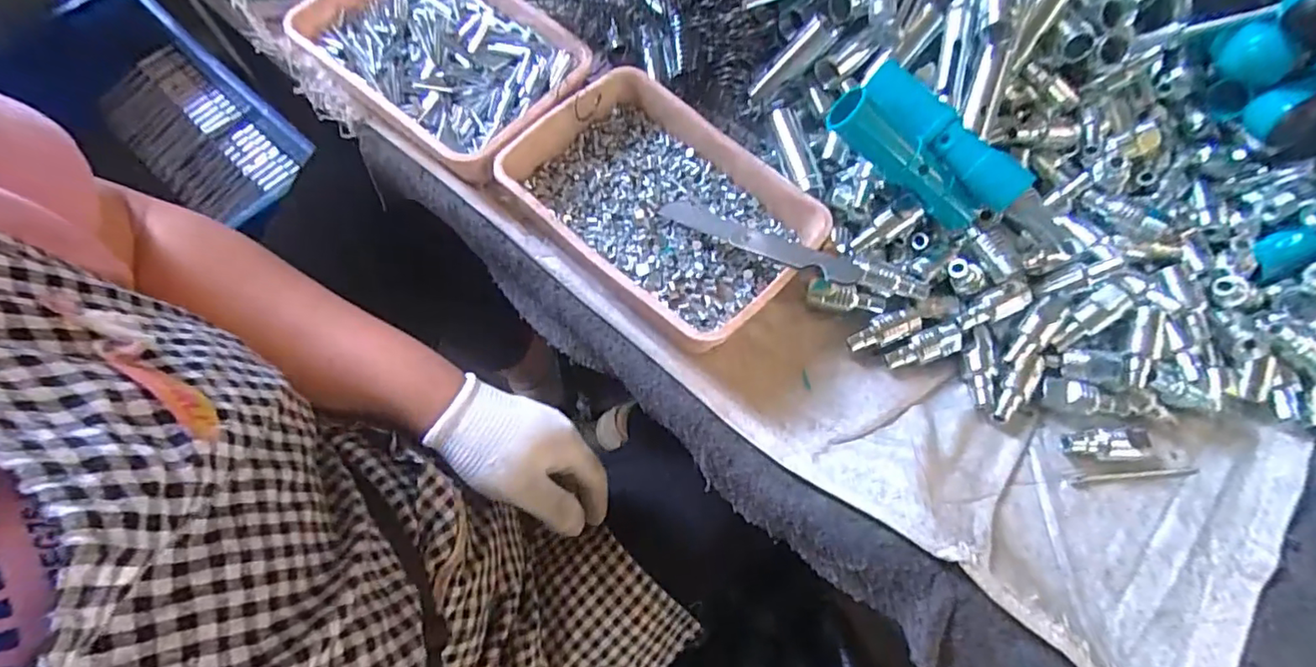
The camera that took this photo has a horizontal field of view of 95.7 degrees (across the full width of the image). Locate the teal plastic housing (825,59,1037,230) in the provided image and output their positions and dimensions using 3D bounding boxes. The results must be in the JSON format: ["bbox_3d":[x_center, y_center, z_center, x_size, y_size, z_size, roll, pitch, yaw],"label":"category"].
[{"bbox_3d":[0.171,-0.123,0.381,0.126,0.055,0.068,30,70,-10],"label":"teal plastic housing"}]

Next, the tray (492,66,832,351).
[{"bbox_3d":[0.003,-0.090,0.411,0.200,0.038,0.147,43,73,13],"label":"tray"}]

